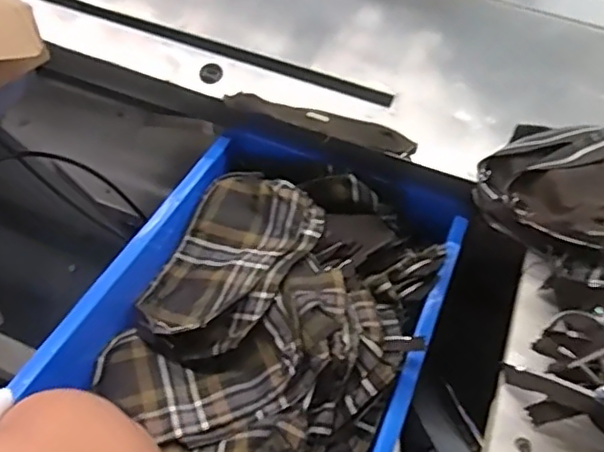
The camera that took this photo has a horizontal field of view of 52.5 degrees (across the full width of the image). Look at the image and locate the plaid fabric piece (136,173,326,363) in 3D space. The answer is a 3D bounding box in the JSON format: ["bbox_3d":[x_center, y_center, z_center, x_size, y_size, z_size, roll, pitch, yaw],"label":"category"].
[{"bbox_3d":[-0.089,0.043,0.751,0.165,0.092,0.239,24,49,15],"label":"plaid fabric piece"}]

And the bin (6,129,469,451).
[{"bbox_3d":[-0.043,0.117,0.723,0.354,0.146,0.479,20,48,12],"label":"bin"}]

